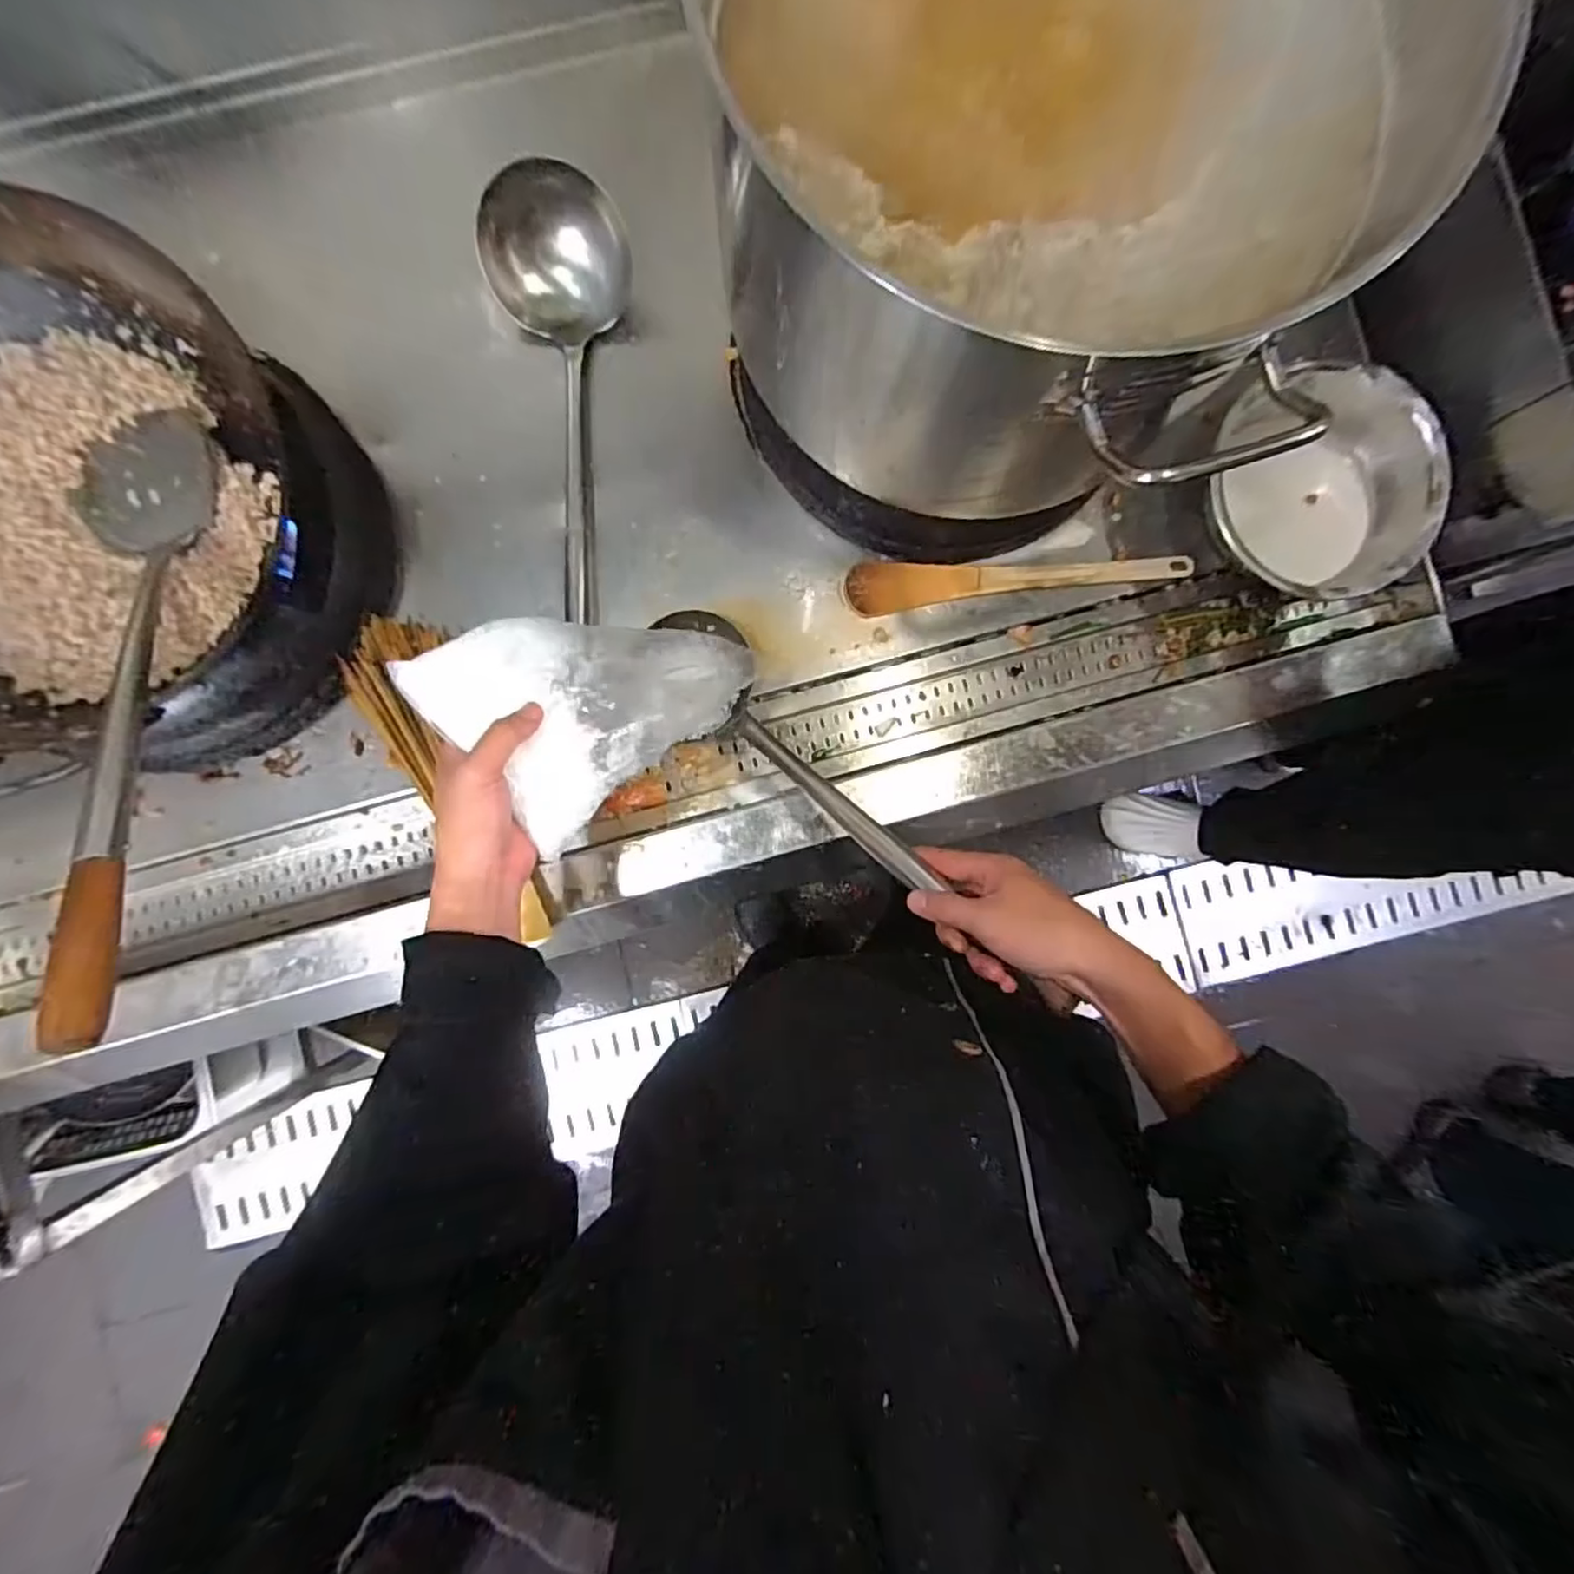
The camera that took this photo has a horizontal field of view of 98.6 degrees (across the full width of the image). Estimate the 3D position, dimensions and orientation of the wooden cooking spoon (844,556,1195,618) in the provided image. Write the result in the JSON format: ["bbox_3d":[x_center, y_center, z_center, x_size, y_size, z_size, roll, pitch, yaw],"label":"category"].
[{"bbox_3d":[0.224,-0.209,0.661,0.329,0.018,0.048,-8,88,-1],"label":"wooden cooking spoon"}]

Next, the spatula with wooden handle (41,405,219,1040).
[{"bbox_3d":[-0.448,-0.075,0.457,0.100,0.052,0.493,-21,63,-2],"label":"spatula with wooden handle"}]

